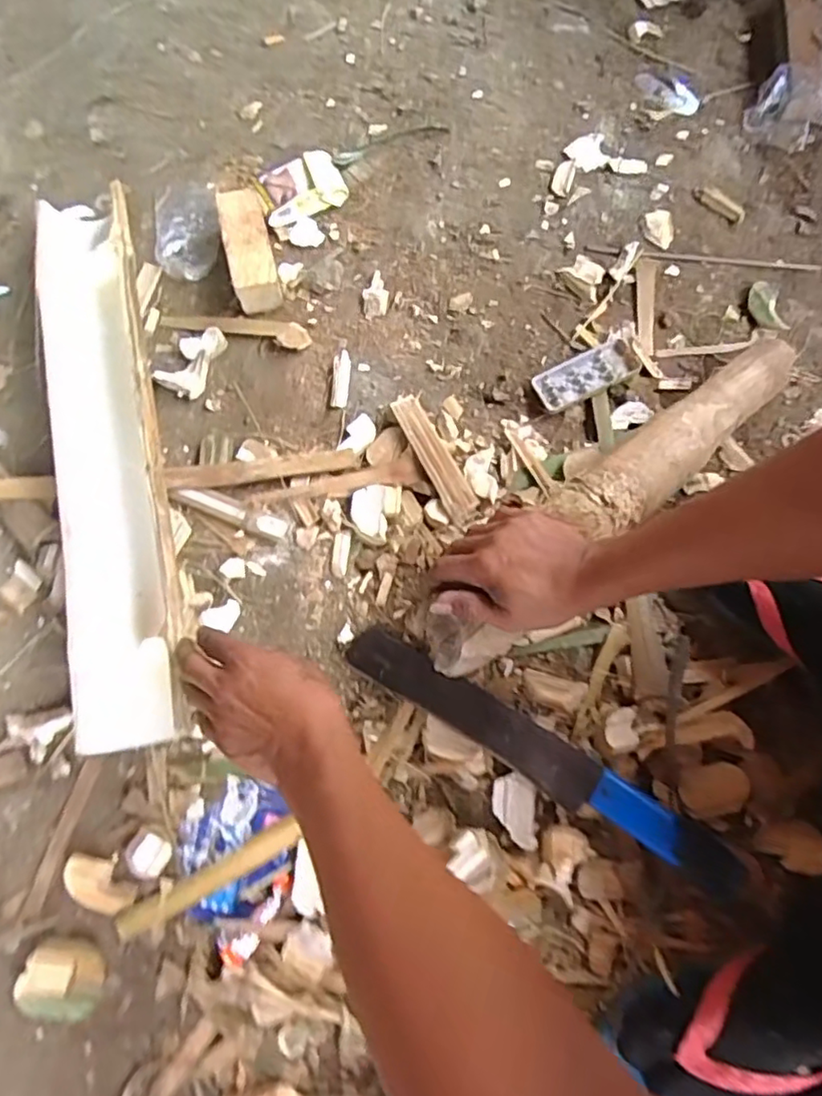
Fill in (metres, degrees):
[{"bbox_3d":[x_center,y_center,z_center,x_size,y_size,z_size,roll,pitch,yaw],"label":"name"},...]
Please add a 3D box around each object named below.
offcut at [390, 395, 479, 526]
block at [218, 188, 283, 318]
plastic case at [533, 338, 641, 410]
[{"bbox_3d":[0.024,-0.090,0.608,0.033,0.018,0.143,-26,75,-4],"label":"offcut"},{"bbox_3d":[-0.175,-0.328,0.672,0.051,0.044,0.140,-13,74,-2],"label":"block"},{"bbox_3d":[0.185,-0.180,0.643,0.108,0.017,0.046,-25,75,-3],"label":"plastic case"}]

